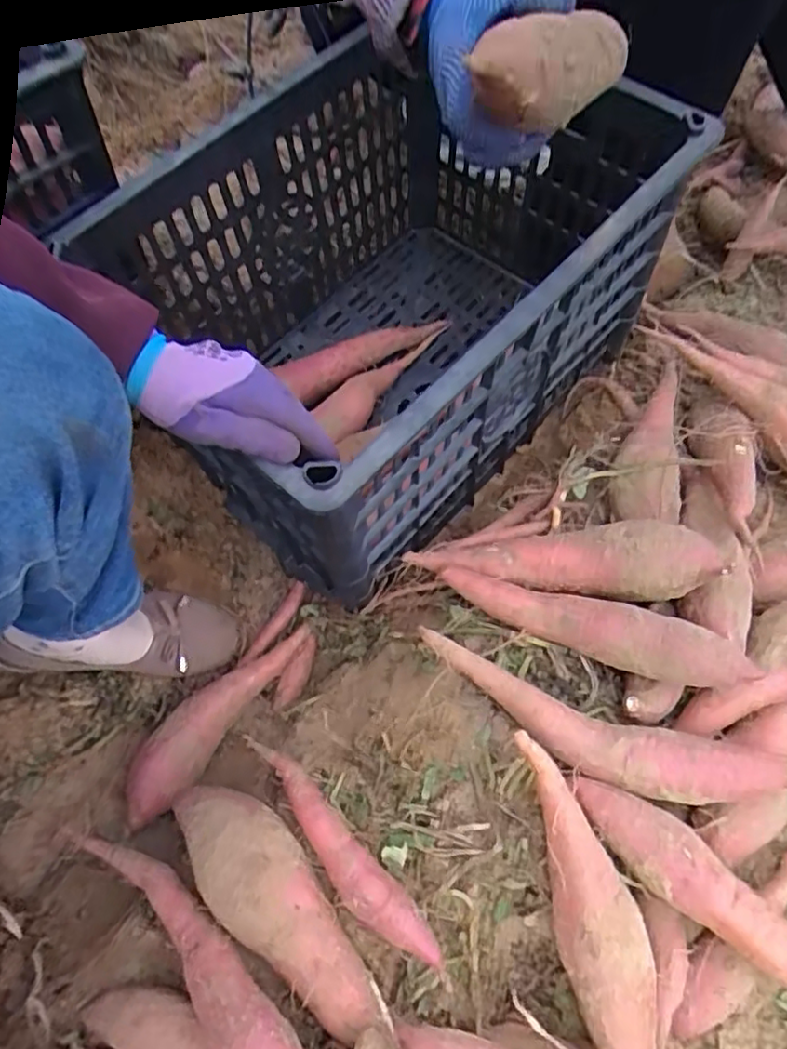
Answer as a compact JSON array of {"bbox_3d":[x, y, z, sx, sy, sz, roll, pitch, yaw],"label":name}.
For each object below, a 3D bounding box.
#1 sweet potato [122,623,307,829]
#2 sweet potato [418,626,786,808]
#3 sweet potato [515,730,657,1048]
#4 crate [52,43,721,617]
[{"bbox_3d":[-0.166,0.175,0.608,0.059,0.053,0.223,29,63,17],"label":"sweet potato"},{"bbox_3d":[0.144,0.151,0.480,0.270,0.040,0.057,19,61,11],"label":"sweet potato"},{"bbox_3d":[0.129,0.246,0.432,0.051,0.052,0.199,-12,60,-7],"label":"sweet potato"},{"bbox_3d":[0.006,-0.223,0.670,0.357,0.303,0.525,38,66,21],"label":"crate"}]

